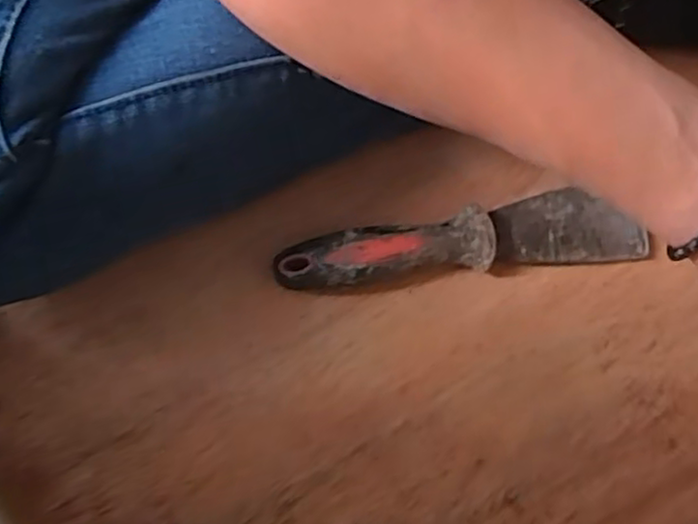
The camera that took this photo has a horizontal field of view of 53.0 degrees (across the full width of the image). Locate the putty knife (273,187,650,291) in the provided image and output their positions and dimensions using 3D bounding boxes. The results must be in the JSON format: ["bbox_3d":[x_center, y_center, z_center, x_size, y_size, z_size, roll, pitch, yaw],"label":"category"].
[{"bbox_3d":[0.063,-0.013,0.397,0.204,0.027,0.040,-7,75,-1],"label":"putty knife"}]

